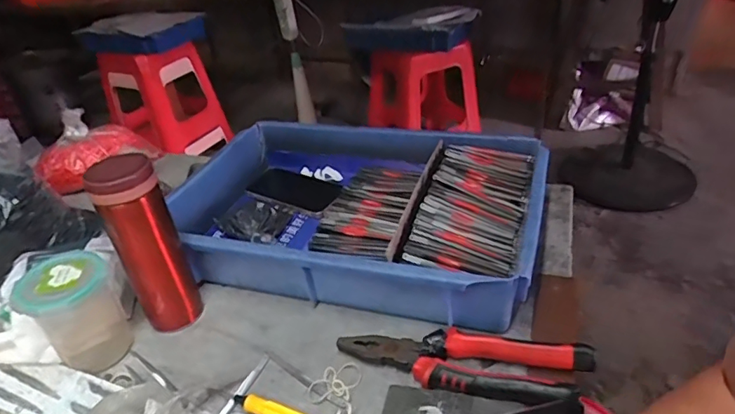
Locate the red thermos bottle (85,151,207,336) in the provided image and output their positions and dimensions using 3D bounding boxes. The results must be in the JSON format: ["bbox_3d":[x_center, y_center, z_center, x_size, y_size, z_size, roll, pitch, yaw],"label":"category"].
[{"bbox_3d":[-0.222,0.040,0.531,0.057,0.186,0.054,-17,35,-15],"label":"red thermos bottle"}]

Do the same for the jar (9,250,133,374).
[{"bbox_3d":[-0.283,0.107,0.506,0.069,0.108,0.077,16,40,29],"label":"jar"}]

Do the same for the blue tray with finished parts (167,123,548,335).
[{"bbox_3d":[-0.018,0.005,0.640,0.432,0.088,0.287,6,36,19],"label":"blue tray with finished parts"}]

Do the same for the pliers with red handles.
[{"bbox_3d":[0.081,0.137,0.463,0.219,0.027,0.053,5,35,17],"label":"pliers with red handles"}]

